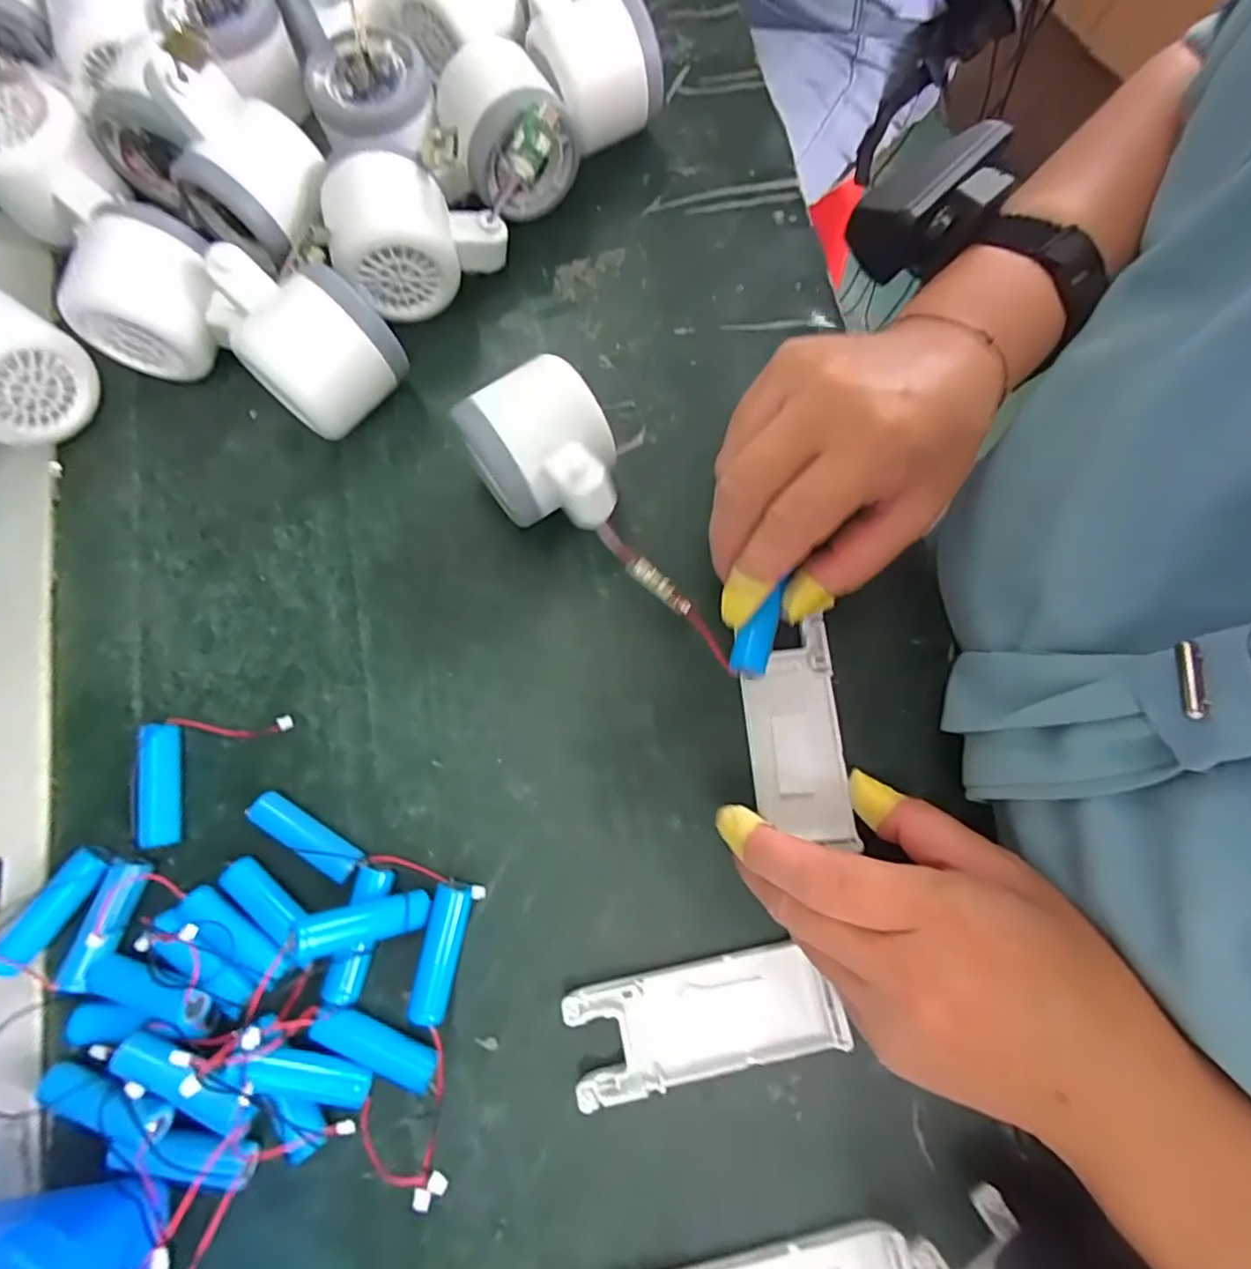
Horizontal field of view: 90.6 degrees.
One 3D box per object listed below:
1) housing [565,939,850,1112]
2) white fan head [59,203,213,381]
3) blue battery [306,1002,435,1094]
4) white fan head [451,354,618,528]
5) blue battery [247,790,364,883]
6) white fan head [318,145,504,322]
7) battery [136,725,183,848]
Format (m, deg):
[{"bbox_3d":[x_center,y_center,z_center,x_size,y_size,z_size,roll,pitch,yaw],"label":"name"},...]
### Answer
[{"bbox_3d":[0.031,0.152,0.244,0.103,0.011,0.039,-11,76,-2],"label":"housing"},{"bbox_3d":[-0.220,-0.160,0.297,0.050,0.058,0.055,8,76,2],"label":"white fan head"},{"bbox_3d":[-0.096,0.160,0.239,0.048,0.017,0.015,24,77,6],"label":"blue battery"},{"bbox_3d":[-0.034,-0.075,0.274,0.056,0.062,0.077,-30,78,-7],"label":"white fan head"},{"bbox_3d":[-0.133,0.084,0.261,0.050,0.013,0.013,32,78,8],"label":"blue battery"},{"bbox_3d":[-0.099,-0.195,0.304,0.077,0.061,0.054,-7,76,-2],"label":"white fan head"},{"bbox_3d":[-0.197,0.064,0.265,0.013,0.015,0.050,-10,76,-2],"label":"battery"}]

